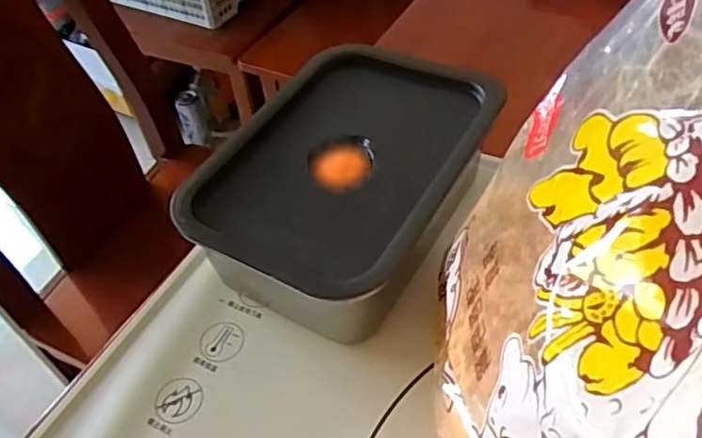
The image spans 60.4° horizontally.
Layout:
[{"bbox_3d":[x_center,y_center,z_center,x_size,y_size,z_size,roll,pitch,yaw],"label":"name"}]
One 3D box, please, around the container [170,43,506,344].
[{"bbox_3d":[0.000,-0.022,0.431,0.161,0.087,0.223,24,54,23],"label":"container"}]

